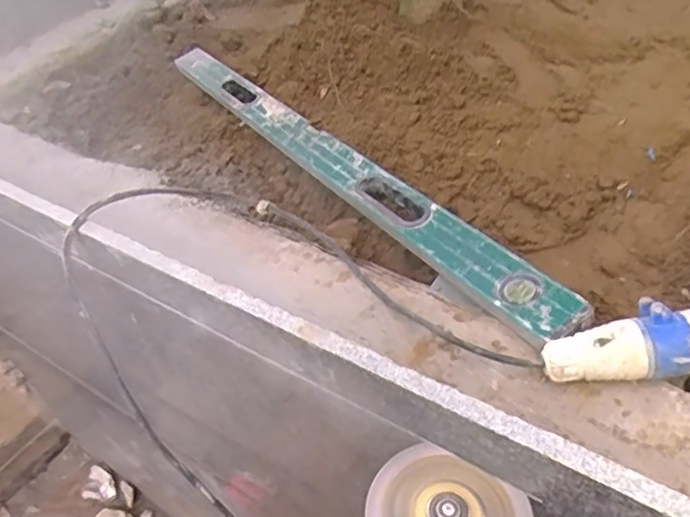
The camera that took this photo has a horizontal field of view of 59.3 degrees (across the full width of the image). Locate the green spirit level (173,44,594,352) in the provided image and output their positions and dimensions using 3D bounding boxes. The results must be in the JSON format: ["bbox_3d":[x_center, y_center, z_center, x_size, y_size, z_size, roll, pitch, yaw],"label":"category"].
[{"bbox_3d":[-0.058,-0.169,0.885,0.065,0.026,0.966,-39,43,-8],"label":"green spirit level"}]

